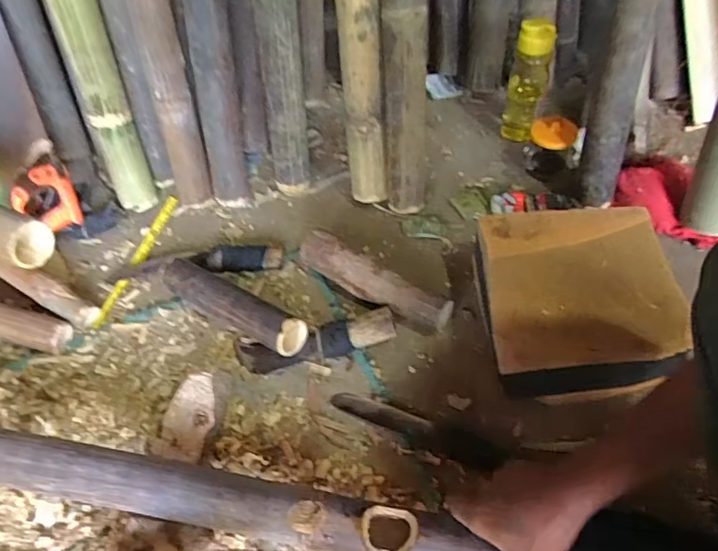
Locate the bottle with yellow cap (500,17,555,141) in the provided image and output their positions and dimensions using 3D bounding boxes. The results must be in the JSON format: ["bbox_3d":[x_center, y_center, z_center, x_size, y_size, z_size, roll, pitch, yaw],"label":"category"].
[{"bbox_3d":[0.311,-0.353,0.960,0.065,0.227,0.052,6,52,10],"label":"bottle with yellow cap"}]

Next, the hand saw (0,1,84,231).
[{"bbox_3d":[-0.600,-0.313,0.862,0.143,0.496,0.046,-5,19,24],"label":"hand saw"}]

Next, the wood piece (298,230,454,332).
[{"bbox_3d":[0.020,0.009,0.788,0.255,0.060,0.045,28,58,25],"label":"wood piece"}]

